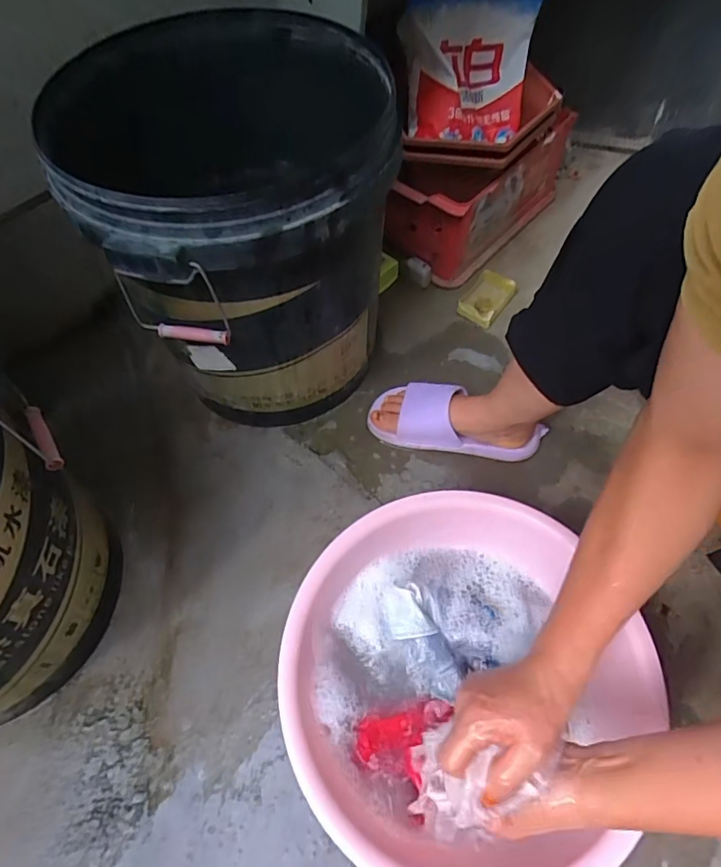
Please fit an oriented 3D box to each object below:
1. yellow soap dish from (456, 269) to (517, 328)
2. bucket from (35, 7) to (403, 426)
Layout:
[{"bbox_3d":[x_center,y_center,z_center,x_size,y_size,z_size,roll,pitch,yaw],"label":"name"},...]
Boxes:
[{"bbox_3d":[0.220,-0.235,0.874,0.071,0.025,0.105,33,66,18],"label":"yellow soap dish"},{"bbox_3d":[-0.135,-0.247,0.679,0.354,0.399,0.383,-13,61,-5],"label":"bucket"}]

